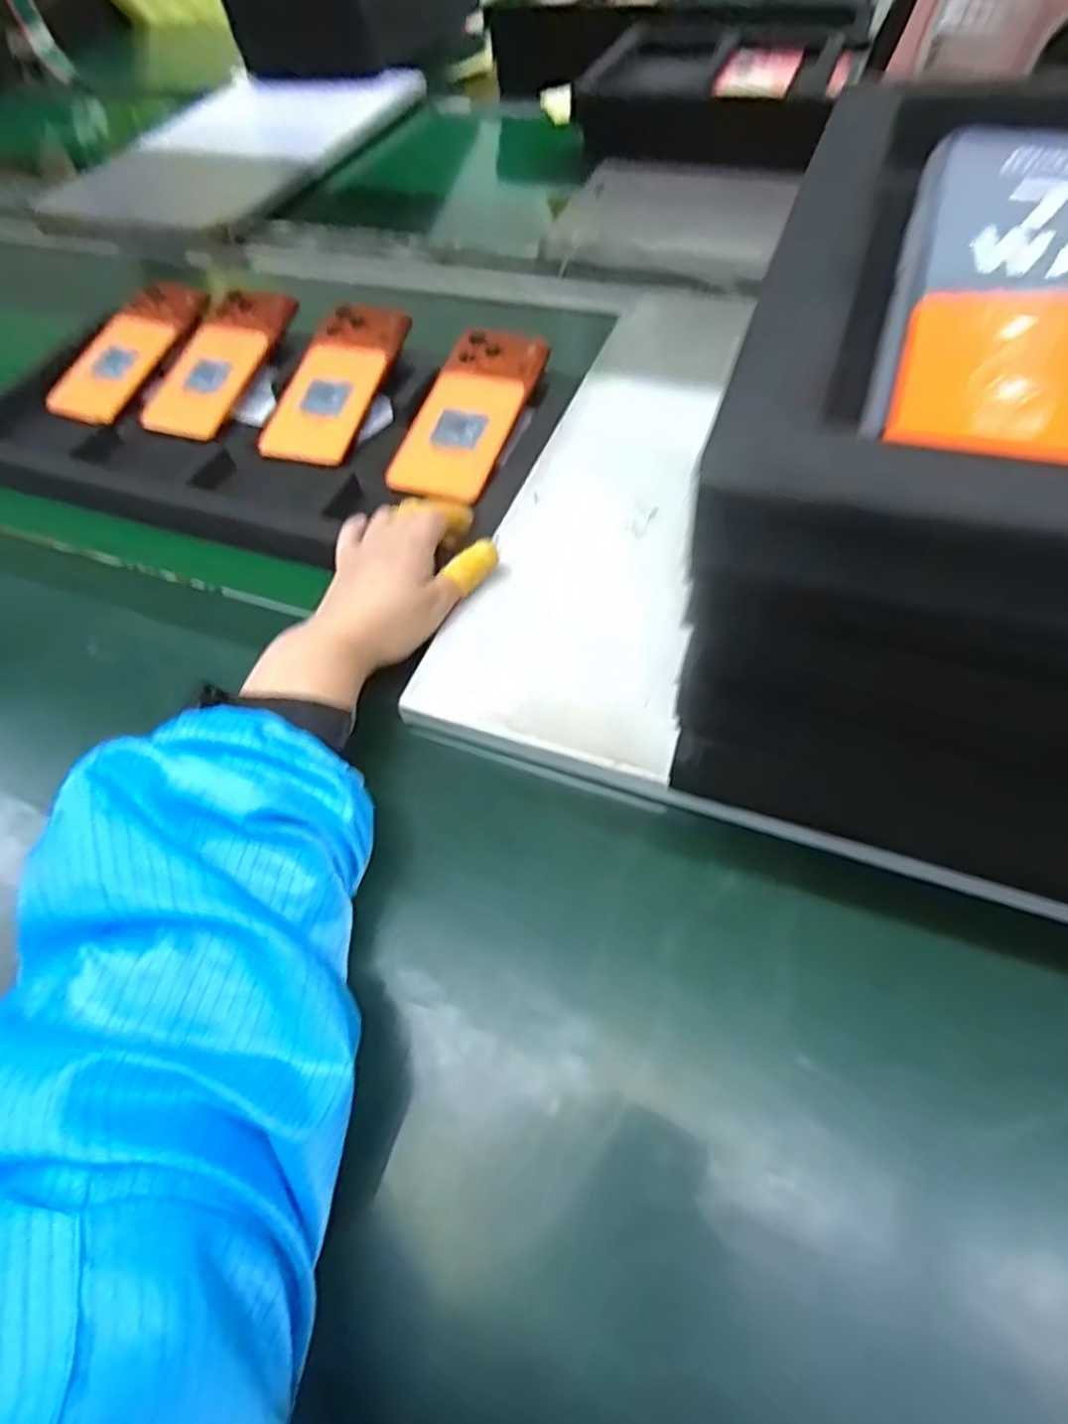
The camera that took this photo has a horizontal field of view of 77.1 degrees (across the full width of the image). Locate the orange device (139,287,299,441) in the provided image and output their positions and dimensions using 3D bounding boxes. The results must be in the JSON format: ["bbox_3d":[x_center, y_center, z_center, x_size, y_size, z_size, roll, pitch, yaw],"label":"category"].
[{"bbox_3d":[-0.270,-0.296,0.573,0.076,0.017,0.154,20,75,17],"label":"orange device"}]

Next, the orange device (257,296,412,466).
[{"bbox_3d":[-0.162,-0.266,0.539,0.079,0.015,0.164,14,71,14],"label":"orange device"}]

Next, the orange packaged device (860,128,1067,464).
[{"bbox_3d":[0.132,-0.107,0.163,0.077,0.009,0.150,16,59,15],"label":"orange packaged device"}]

